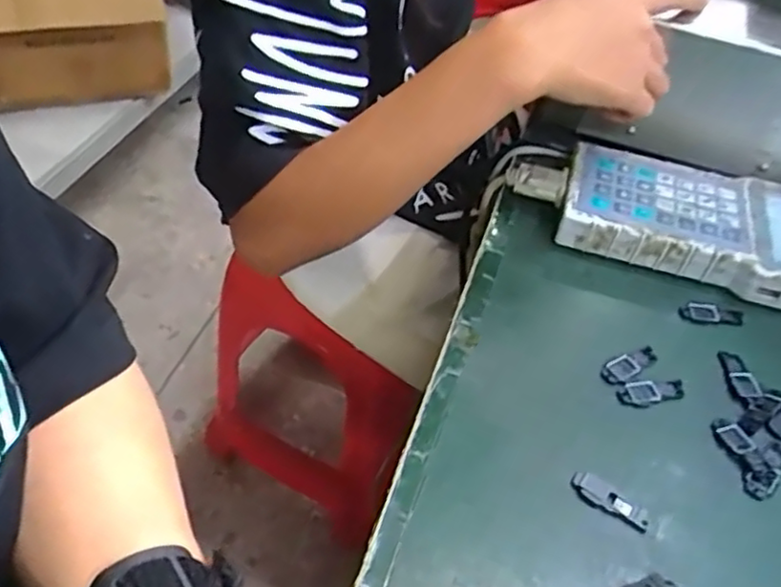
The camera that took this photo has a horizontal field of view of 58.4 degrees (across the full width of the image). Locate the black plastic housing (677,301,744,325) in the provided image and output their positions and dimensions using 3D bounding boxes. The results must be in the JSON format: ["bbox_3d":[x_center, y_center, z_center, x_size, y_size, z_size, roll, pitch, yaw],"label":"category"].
[{"bbox_3d":[0.208,0.012,0.454,0.040,0.004,0.019,9,46,0],"label":"black plastic housing"}]

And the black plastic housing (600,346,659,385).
[{"bbox_3d":[0.143,0.043,0.419,0.041,0.005,0.014,-24,54,-27],"label":"black plastic housing"}]

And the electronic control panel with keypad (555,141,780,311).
[{"bbox_3d":[0.235,-0.047,0.493,0.219,0.034,0.107,19,47,10],"label":"electronic control panel with keypad"}]

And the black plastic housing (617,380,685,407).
[{"bbox_3d":[0.151,0.057,0.406,0.042,0.004,0.014,-7,47,-14],"label":"black plastic housing"}]

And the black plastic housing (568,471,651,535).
[{"bbox_3d":[0.111,0.105,0.353,0.041,0.004,0.014,31,50,20],"label":"black plastic housing"}]

